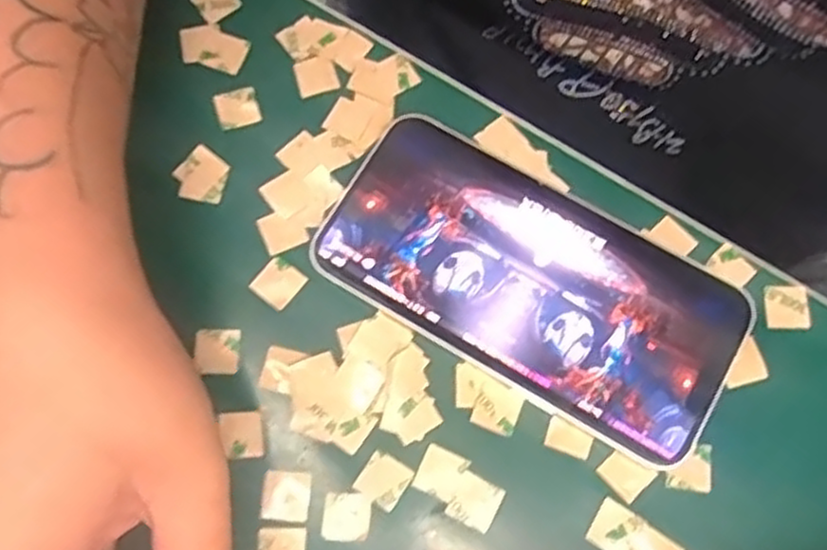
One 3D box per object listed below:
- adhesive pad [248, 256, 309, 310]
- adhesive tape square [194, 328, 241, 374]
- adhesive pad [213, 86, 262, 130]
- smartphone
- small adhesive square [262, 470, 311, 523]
[{"bbox_3d":[-0.049,0.002,0.265,0.015,0.004,0.016,39,80,9],"label":"adhesive pad"},{"bbox_3d":[-0.068,0.026,0.259,0.015,0.004,0.015,-1,76,0],"label":"adhesive tape square"},{"bbox_3d":[-0.067,-0.064,0.284,0.016,0.004,0.016,-18,77,-4],"label":"adhesive pad"},{"bbox_3d":[0.040,0.002,0.262,0.143,0.009,0.071,31,77,8],"label":"smartphone"},{"bbox_3d":[-0.042,0.073,0.245,0.016,0.004,0.016,4,76,1],"label":"small adhesive square"}]

